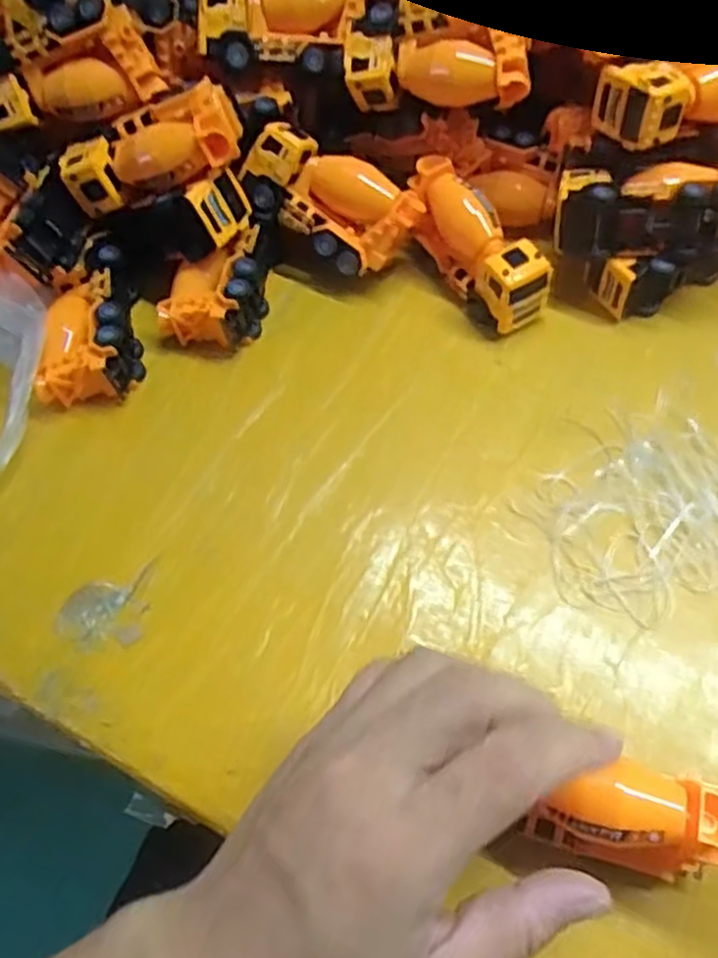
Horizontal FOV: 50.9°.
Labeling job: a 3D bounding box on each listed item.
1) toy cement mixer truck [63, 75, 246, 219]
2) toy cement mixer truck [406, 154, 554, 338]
[{"bbox_3d":[-0.116,-0.183,0.425,0.096,0.032,0.044,-13,54,18],"label":"toy cement mixer truck"},{"bbox_3d":[0.066,-0.138,0.441,0.032,0.043,0.108,-30,78,-17],"label":"toy cement mixer truck"}]

